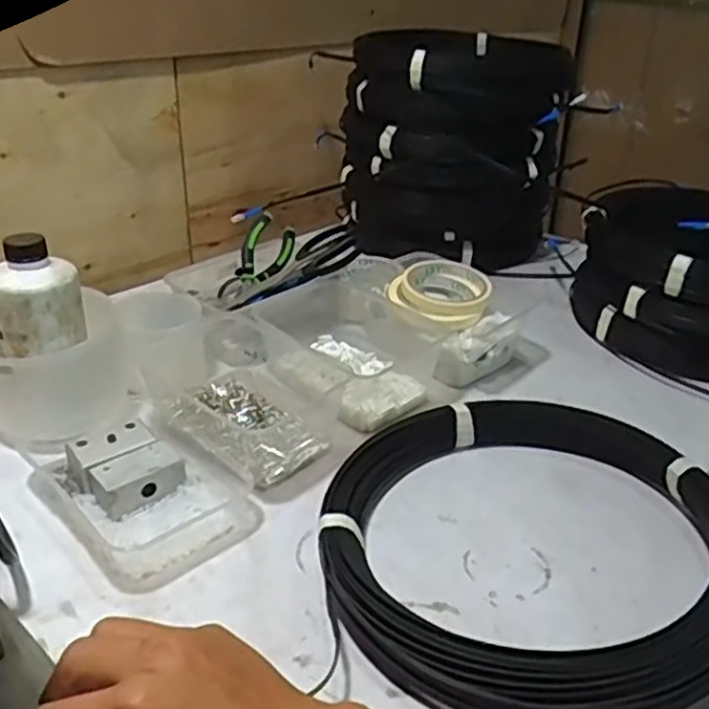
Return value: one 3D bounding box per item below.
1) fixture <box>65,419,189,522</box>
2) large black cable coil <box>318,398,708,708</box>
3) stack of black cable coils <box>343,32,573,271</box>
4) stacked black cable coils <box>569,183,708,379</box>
[{"bbox_3d":[-0.178,0.088,0.563,0.067,0.035,0.066,-22,37,-37],"label":"fixture"},{"bbox_3d":[0.127,0.124,0.505,0.280,0.040,0.289,2,29,-1],"label":"large black cable coil"},{"bbox_3d":[0.128,-0.274,0.964,0.272,0.247,0.296,7,29,9],"label":"stack of black cable coils"},{"bbox_3d":[0.387,-0.093,0.785,0.254,0.156,0.258,16,32,24],"label":"stacked black cable coils"}]

